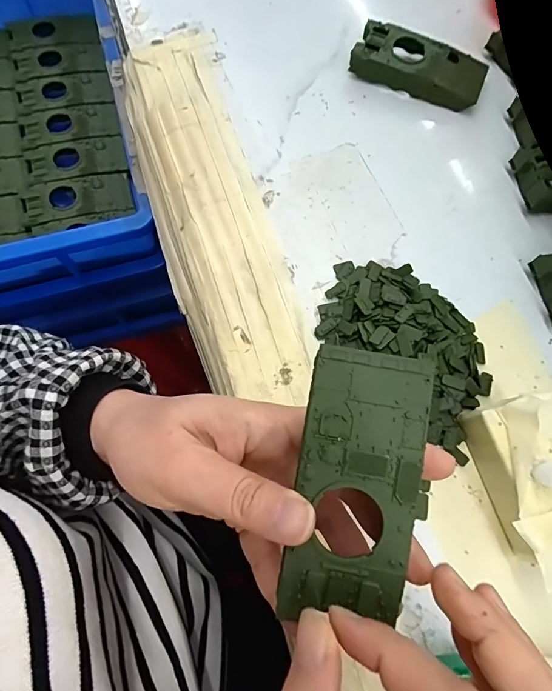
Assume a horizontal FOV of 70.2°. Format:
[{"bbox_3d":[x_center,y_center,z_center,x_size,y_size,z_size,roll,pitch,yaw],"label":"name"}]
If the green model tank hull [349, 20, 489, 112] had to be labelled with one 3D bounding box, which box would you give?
[{"bbox_3d":[0.115,-0.225,0.317,0.101,0.021,0.045,26,73,7],"label":"green model tank hull"}]

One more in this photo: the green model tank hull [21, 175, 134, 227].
[{"bbox_3d":[-0.199,-0.146,0.393,0.102,0.014,0.043,-16,73,-5],"label":"green model tank hull"}]

